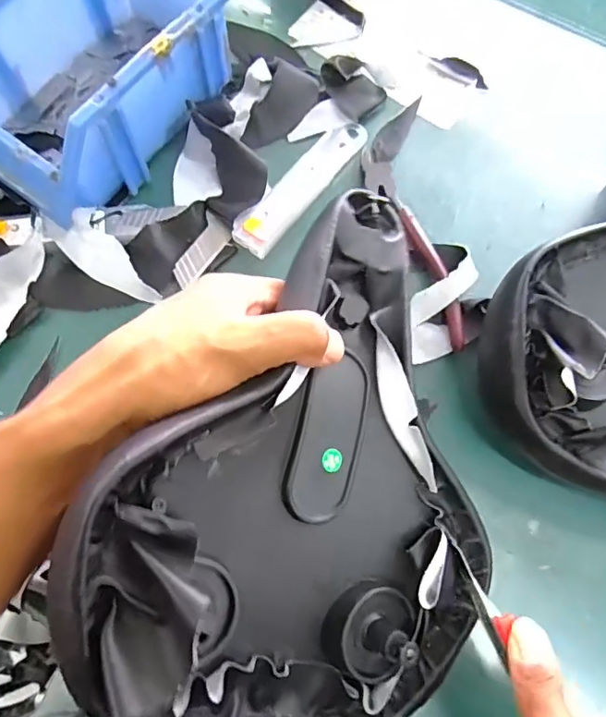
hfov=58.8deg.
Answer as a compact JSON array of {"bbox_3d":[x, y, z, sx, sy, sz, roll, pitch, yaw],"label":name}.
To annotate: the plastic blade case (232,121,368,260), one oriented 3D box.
[{"bbox_3d":[0.001,-0.120,0.365,0.027,0.009,0.127,36,74,11],"label":"plastic blade case"}]

